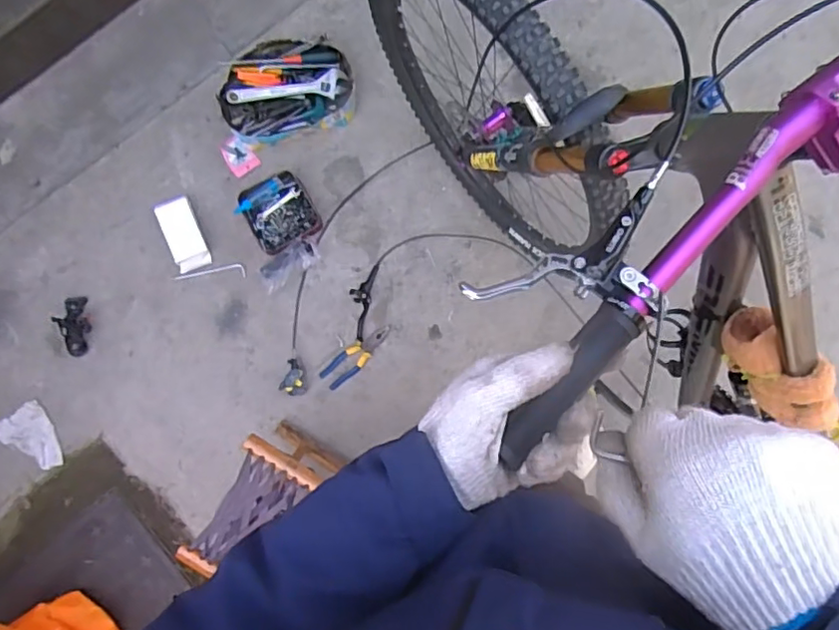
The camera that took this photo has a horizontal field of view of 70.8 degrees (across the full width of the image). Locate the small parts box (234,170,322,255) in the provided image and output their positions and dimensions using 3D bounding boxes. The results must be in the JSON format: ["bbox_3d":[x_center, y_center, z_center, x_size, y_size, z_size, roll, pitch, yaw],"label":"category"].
[{"bbox_3d":[-0.325,-0.239,1.379,0.155,0.050,0.162,-36,85,-5],"label":"small parts box"}]

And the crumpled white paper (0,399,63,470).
[{"bbox_3d":[-0.865,0.281,1.315,0.108,0.020,0.153,-34,85,-5],"label":"crumpled white paper"}]

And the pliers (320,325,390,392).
[{"bbox_3d":[-0.143,0.095,1.372,0.191,0.021,0.061,-39,86,-5],"label":"pliers"}]

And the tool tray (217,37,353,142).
[{"bbox_3d":[-0.312,-0.536,1.390,0.310,0.091,0.231,-14,84,-3],"label":"tool tray"}]

